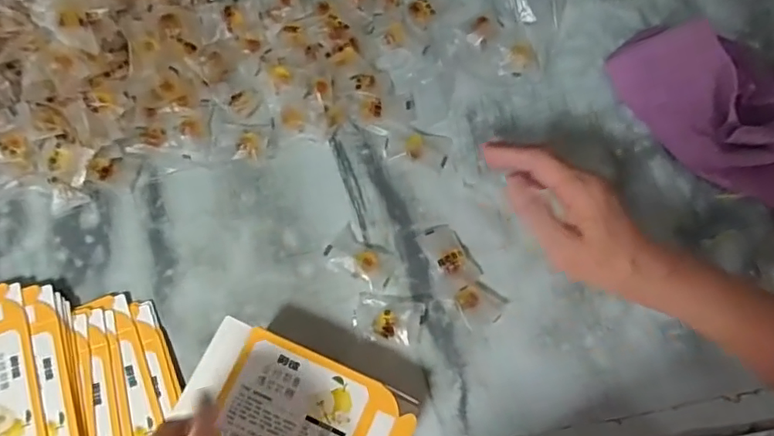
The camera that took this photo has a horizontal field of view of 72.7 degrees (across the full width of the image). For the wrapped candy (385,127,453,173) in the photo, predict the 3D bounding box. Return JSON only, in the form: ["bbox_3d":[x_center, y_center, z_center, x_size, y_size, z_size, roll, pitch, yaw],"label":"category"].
[{"bbox_3d":[0.028,-0.062,0.456,0.055,0.011,0.034,11,76,3],"label":"wrapped candy"}]

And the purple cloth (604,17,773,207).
[{"bbox_3d":[0.307,-0.094,0.445,0.232,0.035,0.139,32,78,8],"label":"purple cloth"}]

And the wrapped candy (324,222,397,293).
[{"bbox_3d":[-0.020,0.034,0.432,0.055,0.013,0.038,31,78,8],"label":"wrapped candy"}]

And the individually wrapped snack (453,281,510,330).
[{"bbox_3d":[0.077,0.068,0.422,0.039,0.014,0.033,-22,76,-5],"label":"individually wrapped snack"}]

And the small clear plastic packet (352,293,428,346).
[{"bbox_3d":[0.002,0.081,0.419,0.056,0.014,0.037,6,75,2],"label":"small clear plastic packet"}]

